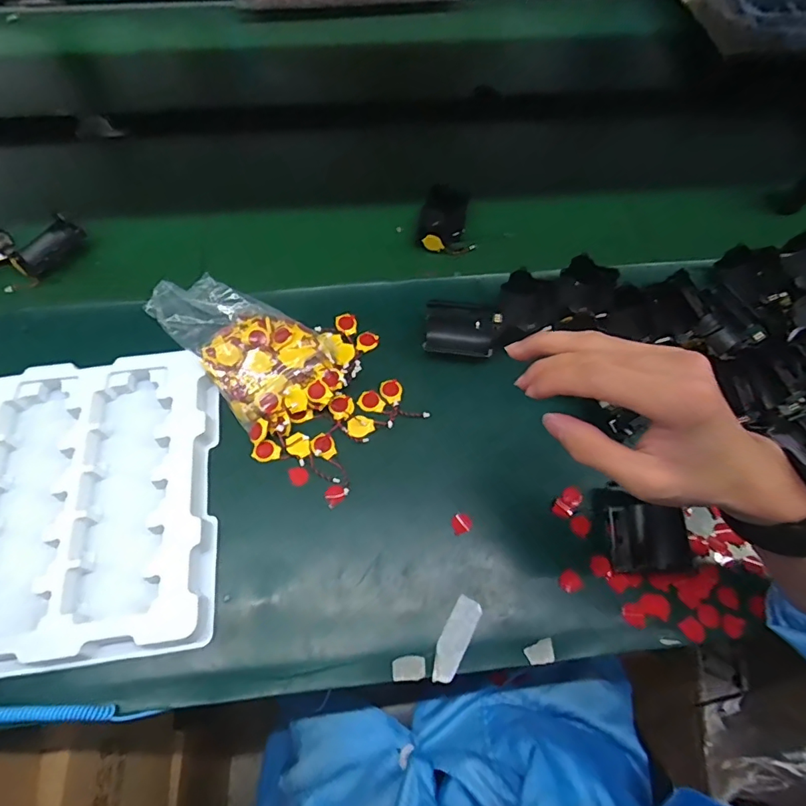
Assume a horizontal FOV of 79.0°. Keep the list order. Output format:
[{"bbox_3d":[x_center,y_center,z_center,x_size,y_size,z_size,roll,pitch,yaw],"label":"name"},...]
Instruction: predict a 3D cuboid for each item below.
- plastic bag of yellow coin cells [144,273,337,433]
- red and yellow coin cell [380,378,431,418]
[{"bbox_3d":[-0.144,-0.059,0.449,0.097,0.039,0.177,-39,69,-19],"label":"plastic bag of yellow coin cells"},{"bbox_3d":[0.000,-0.002,0.450,0.021,0.004,0.053,-37,69,-18],"label":"red and yellow coin cell"}]

